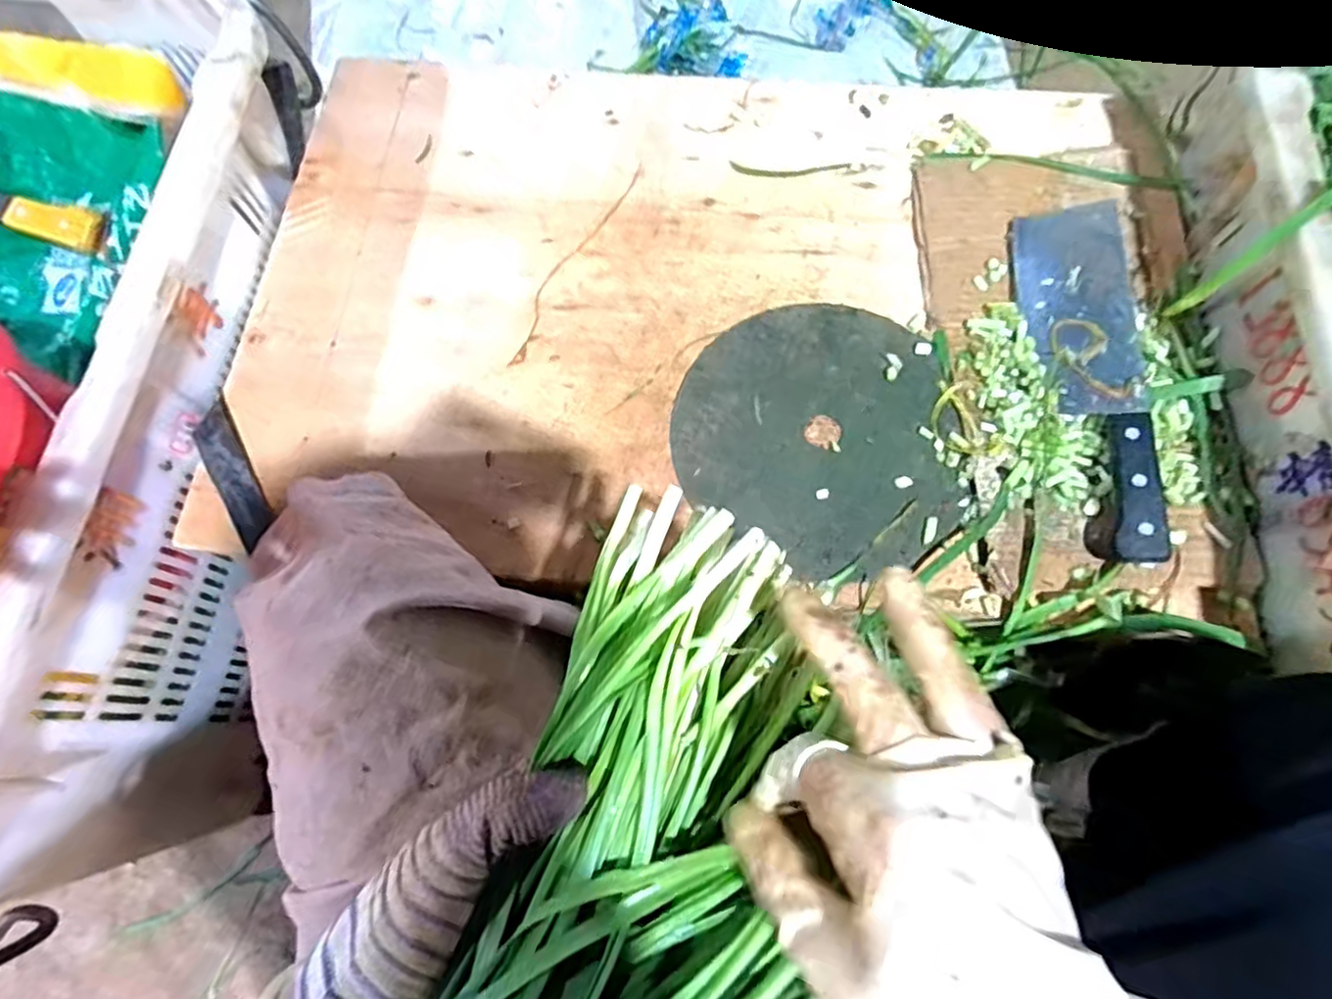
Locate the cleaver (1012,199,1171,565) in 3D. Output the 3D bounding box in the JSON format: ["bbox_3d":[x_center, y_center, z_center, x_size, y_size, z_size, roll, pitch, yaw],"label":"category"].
[{"bbox_3d":[0.293,-0.091,0.460,0.077,0.036,0.275,5,72,3],"label":"cleaver"}]

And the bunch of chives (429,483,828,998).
[{"bbox_3d":[-0.007,0.136,0.253,0.121,0.047,0.272,18,70,7],"label":"bunch of chives"}]

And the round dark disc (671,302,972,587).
[{"bbox_3d":[0.104,-0.046,0.471,0.189,0.005,0.205,0,72,1],"label":"round dark disc"}]

